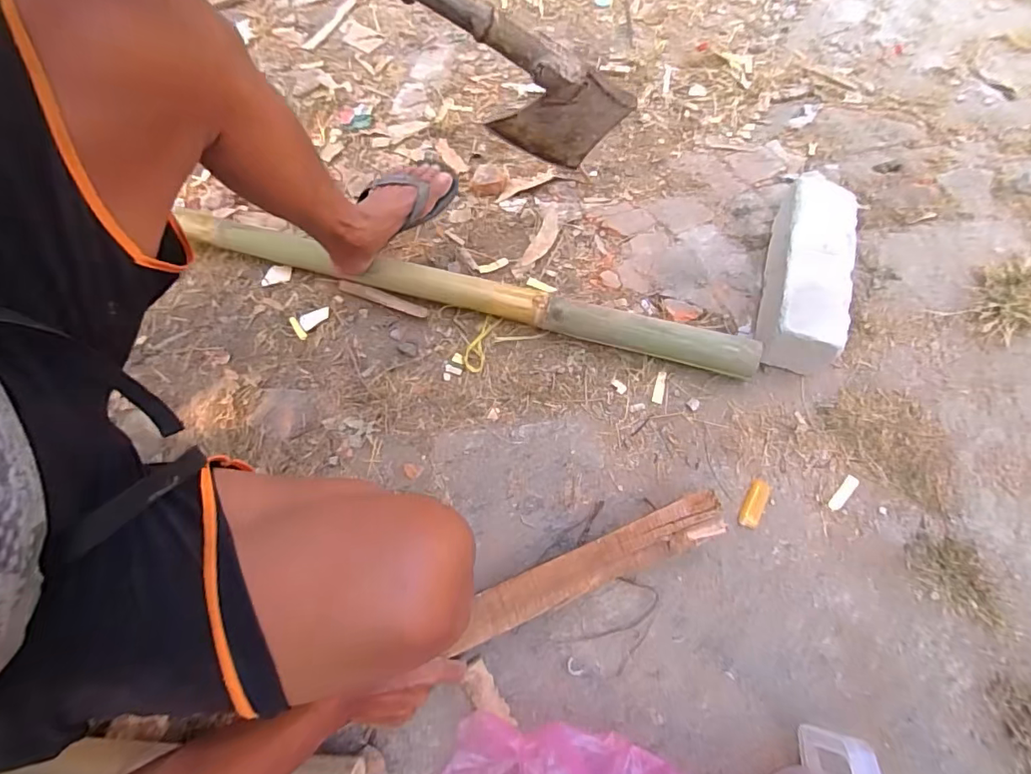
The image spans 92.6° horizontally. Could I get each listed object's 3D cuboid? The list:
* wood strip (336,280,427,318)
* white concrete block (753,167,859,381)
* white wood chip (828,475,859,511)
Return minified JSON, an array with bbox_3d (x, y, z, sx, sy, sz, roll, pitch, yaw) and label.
[{"bbox_3d":[-0.242,-0.159,0.887,0.181,0.005,0.021,21,85,13],"label":"wood strip"},{"bbox_3d":[0.470,-0.192,0.797,0.108,0.113,0.338,18,65,11],"label":"white concrete block"},{"bbox_3d":[0.466,0.150,0.698,0.018,0.004,0.063,40,71,20],"label":"white wood chip"}]

